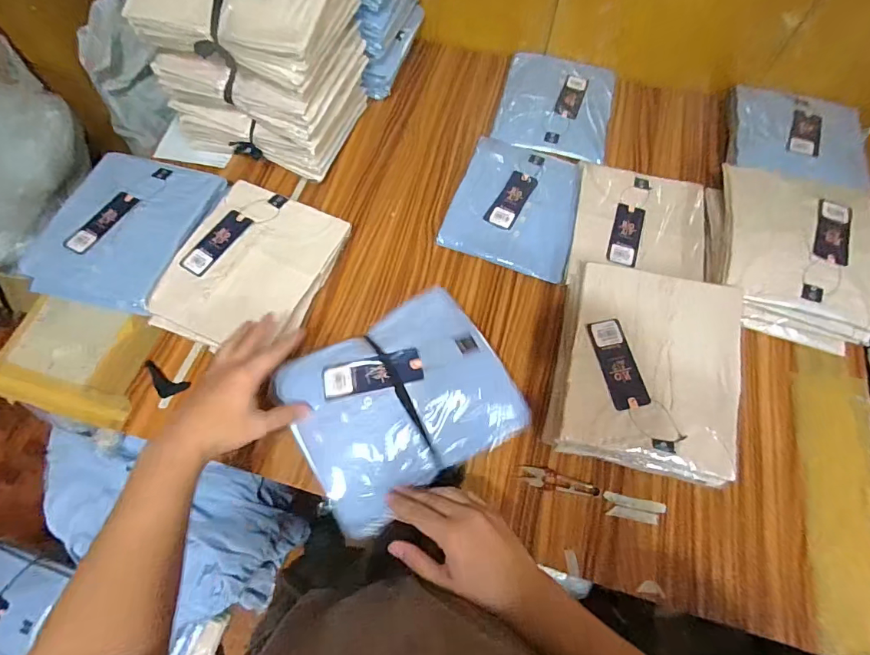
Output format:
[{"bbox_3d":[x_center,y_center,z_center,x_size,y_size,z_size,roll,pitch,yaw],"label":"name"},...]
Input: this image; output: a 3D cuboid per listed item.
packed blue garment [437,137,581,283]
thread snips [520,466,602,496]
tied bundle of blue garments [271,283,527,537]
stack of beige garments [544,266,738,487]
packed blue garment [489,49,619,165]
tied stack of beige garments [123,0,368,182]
[{"bbox_3d":[0.140,-0.208,0.745,0.207,0.029,0.234,20,68,8],"label":"packed blue garment"},{"bbox_3d":[0.163,0.204,0.577,0.101,0.004,0.026,18,68,7],"label":"thread snips"},{"bbox_3d":[-0.041,0.089,0.545,0.250,0.054,0.212,-29,70,-12],"label":"tied bundle of blue garments"},{"bbox_3d":[0.283,0.058,0.599,0.215,0.086,0.260,13,67,6],"label":"stack of beige garments"},{"bbox_3d":[0.231,-0.421,0.840,0.206,0.027,0.247,13,67,6],"label":"packed blue garment"},{"bbox_3d":[-0.266,-0.420,0.699,0.267,0.274,0.215,19,66,7],"label":"tied stack of beige garments"}]

